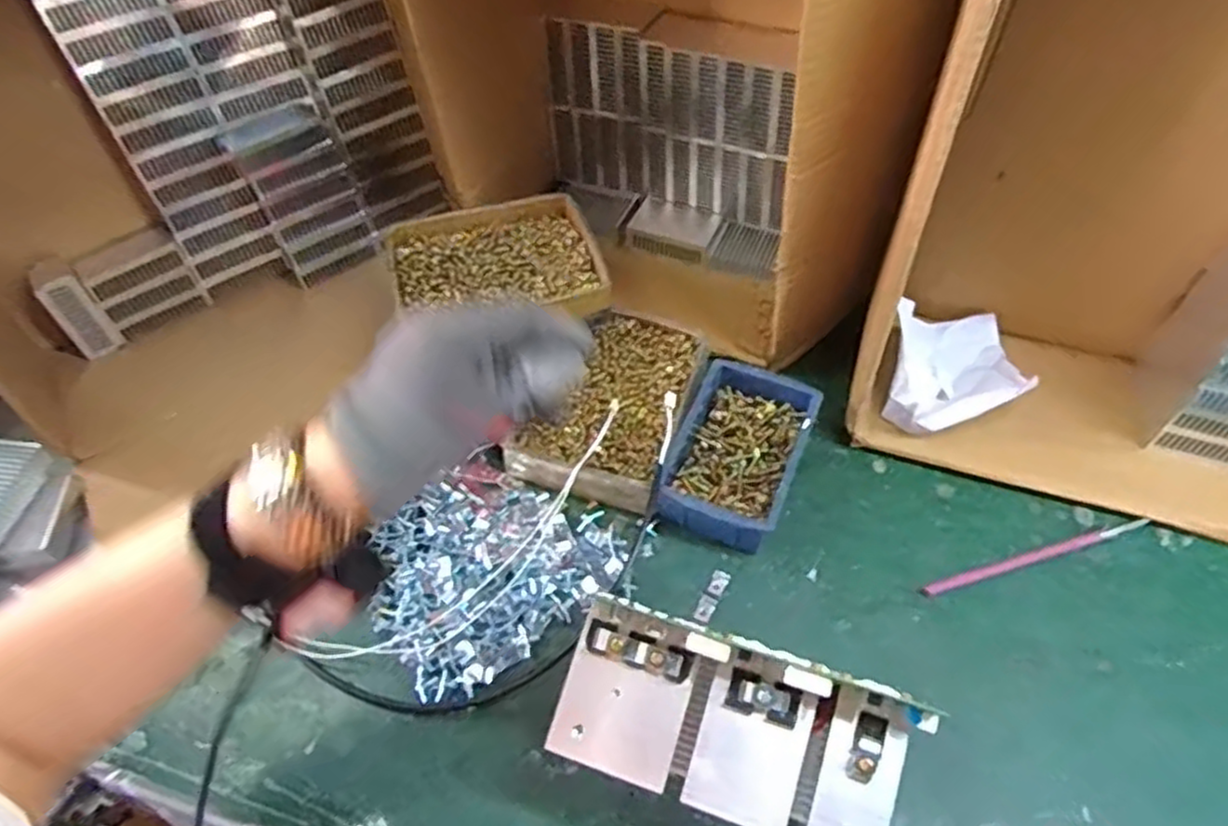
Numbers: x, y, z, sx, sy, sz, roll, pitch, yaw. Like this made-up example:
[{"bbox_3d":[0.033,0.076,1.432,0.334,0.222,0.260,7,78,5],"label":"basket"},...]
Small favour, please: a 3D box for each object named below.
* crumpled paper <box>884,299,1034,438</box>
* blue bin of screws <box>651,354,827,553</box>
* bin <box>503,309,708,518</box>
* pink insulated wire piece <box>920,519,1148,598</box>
[{"bbox_3d":[0.286,-0.042,0.633,0.106,0.061,0.136,8,55,8],"label":"crumpled paper"},{"bbox_3d":[0.101,0.033,0.604,0.096,0.052,0.157,20,57,15],"label":"blue bin of screws"},{"bbox_3d":[0.001,-0.010,0.632,0.126,0.053,0.183,17,56,13],"label":"bin"},{"bbox_3d":[0.318,0.108,0.564,0.183,0.012,0.010,-14,55,-9],"label":"pink insulated wire piece"}]

